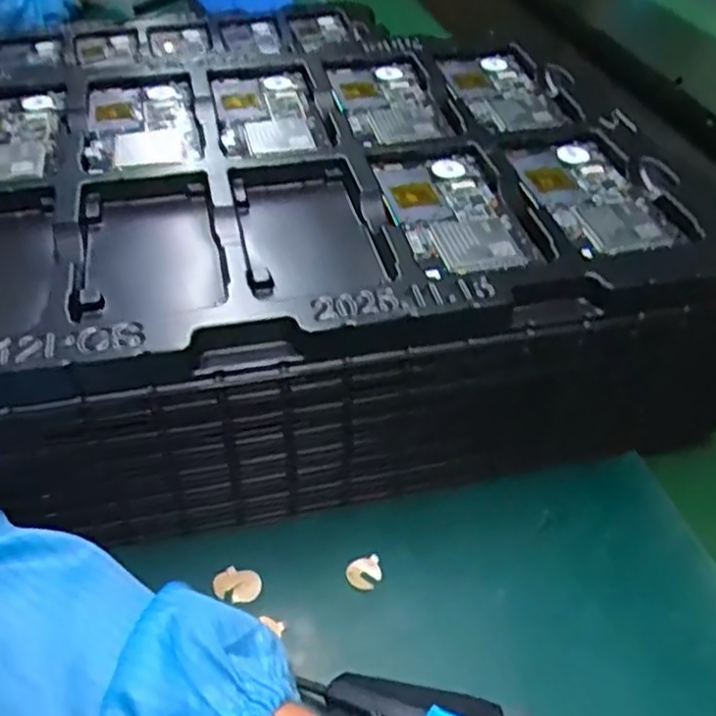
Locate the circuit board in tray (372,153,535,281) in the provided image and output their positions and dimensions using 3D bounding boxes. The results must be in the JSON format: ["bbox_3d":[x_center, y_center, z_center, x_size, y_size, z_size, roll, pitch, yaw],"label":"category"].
[{"bbox_3d":[0.051,-0.082,0.415,0.064,0.006,0.120,-6,45,-10],"label":"circuit board in tray"}]

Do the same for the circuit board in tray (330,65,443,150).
[{"bbox_3d":[0.020,-0.178,0.514,0.064,0.005,0.129,-6,45,-11],"label":"circuit board in tray"}]

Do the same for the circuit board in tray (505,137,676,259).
[{"bbox_3d":[0.133,-0.096,0.431,0.064,0.004,0.122,-5,45,-10],"label":"circuit board in tray"}]

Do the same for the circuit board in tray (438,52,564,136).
[{"bbox_3d":[0.100,-0.191,0.528,0.063,0.004,0.131,-4,45,-9],"label":"circuit board in tray"}]

